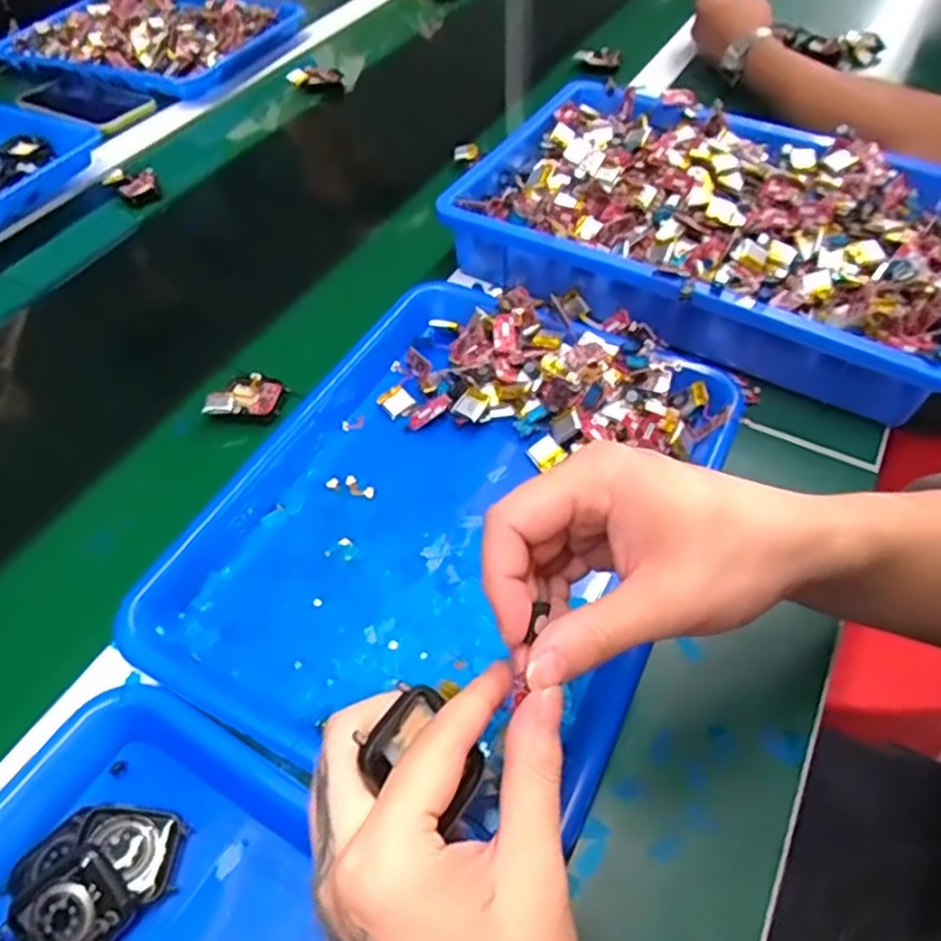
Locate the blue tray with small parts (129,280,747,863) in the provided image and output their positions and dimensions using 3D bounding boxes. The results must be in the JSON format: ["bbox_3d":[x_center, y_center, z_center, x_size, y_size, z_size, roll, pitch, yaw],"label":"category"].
[{"bbox_3d":[-0.008,0.017,0.422,0.267,0.047,0.341,21,55,17],"label":"blue tray with small parts"}]

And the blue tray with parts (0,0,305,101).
[{"bbox_3d":[-0.379,-0.527,0.827,0.301,0.038,0.216,18,54,14],"label":"blue tray with parts"}]

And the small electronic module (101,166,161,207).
[{"bbox_3d":[-0.327,-0.275,0.672,0.046,0.019,0.043,-25,56,-18],"label":"small electronic module"}]

